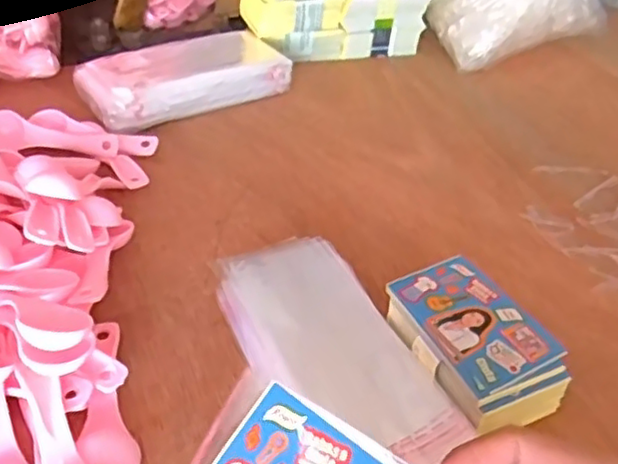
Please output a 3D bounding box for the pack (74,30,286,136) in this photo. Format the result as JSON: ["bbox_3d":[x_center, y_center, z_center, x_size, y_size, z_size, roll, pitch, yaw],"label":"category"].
[{"bbox_3d":[-0.120,-0.152,0.634,0.204,0.043,0.104,-24,47,-31],"label":"pack"}]

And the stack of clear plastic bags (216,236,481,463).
[{"bbox_3d":[0.011,0.070,0.393,0.088,0.028,0.176,-12,42,-20],"label":"stack of clear plastic bags"}]

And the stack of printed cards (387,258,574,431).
[{"bbox_3d":[0.094,0.070,0.384,0.067,0.043,0.103,-17,44,-25],"label":"stack of printed cards"}]

